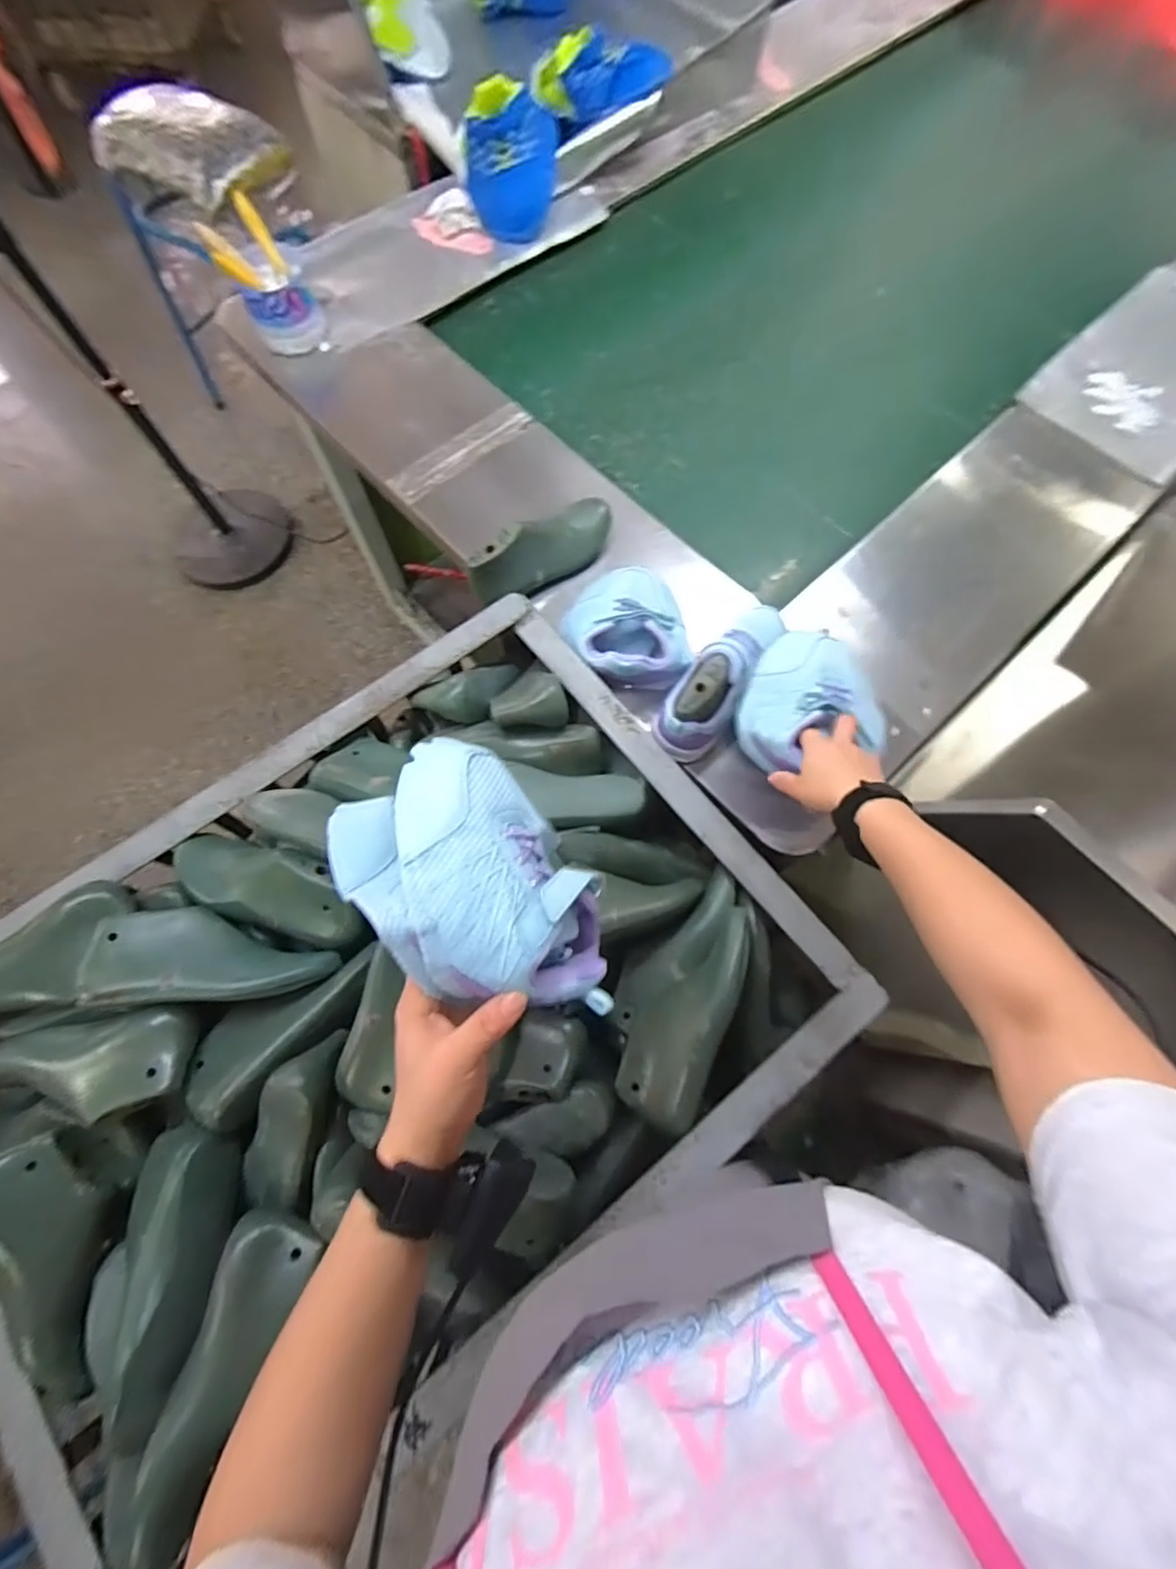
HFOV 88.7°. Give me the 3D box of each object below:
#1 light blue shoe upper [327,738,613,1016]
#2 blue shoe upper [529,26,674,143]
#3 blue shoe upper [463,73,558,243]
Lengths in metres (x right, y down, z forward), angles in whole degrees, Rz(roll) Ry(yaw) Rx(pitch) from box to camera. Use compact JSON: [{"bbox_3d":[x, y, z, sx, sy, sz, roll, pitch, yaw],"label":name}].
[{"bbox_3d":[-0.075,0.062,0.399,0.128,0.083,0.212,-41,76,-13],"label":"light blue shoe upper"},{"bbox_3d":[0.020,-1.223,1.050,0.234,0.089,0.115,6,71,2],"label":"blue shoe upper"},{"bbox_3d":[-0.130,-1.052,1.024,0.158,0.207,0.053,-3,27,-3],"label":"blue shoe upper"}]

